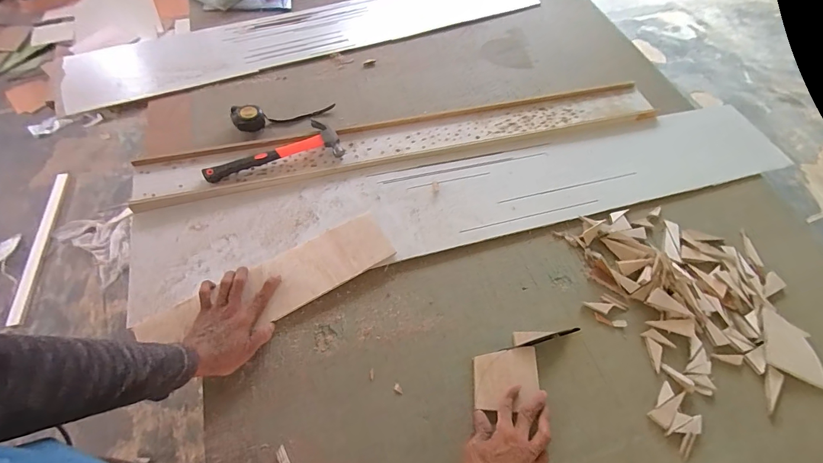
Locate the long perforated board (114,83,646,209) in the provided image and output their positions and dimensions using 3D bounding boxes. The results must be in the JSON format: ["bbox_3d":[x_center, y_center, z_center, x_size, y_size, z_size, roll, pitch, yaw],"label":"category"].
[{"bbox_3d":[0.014,-0.210,0.827,1.135,0.029,0.117,-13,63,-11],"label":"long perforated board"}]

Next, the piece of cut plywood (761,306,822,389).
[{"bbox_3d":[0.655,0.197,0.648,0.096,0.006,0.109,22,62,9],"label":"piece of cut plywood"}]

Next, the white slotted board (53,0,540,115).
[{"bbox_3d":[-0.243,-0.559,1.036,1.242,0.017,0.237,-20,64,-14],"label":"white slotted board"}]

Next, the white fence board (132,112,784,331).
[{"bbox_3d":[0.156,-0.088,0.779,1.322,0.023,0.219,-13,63,-11],"label":"white fence board"}]

